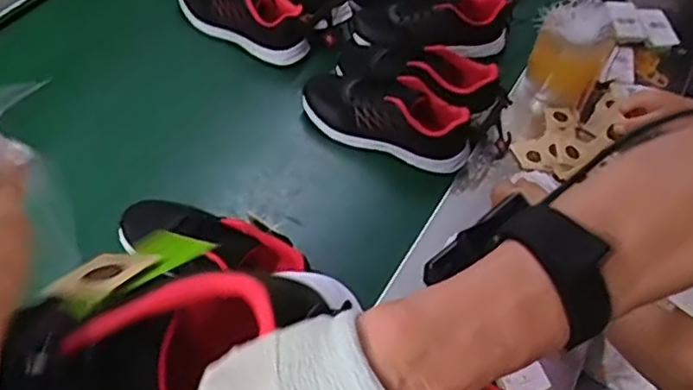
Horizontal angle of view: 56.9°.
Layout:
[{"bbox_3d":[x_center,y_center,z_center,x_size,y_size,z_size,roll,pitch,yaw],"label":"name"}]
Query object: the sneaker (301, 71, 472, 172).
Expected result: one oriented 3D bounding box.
[{"bbox_3d":[0.057,-0.123,0.968,0.265,0.089,0.108,31,59,19],"label":"sneaker"}]

